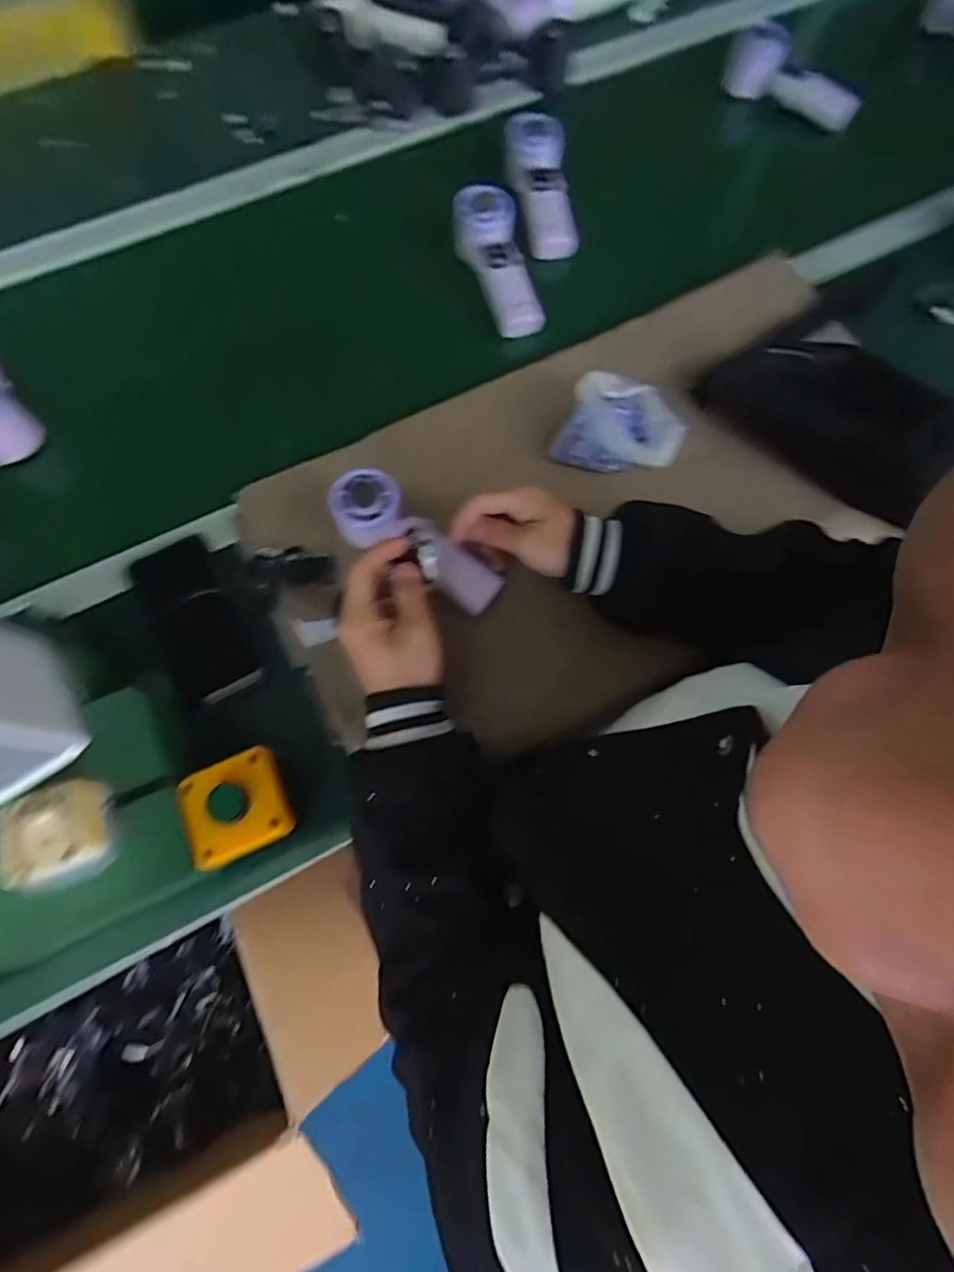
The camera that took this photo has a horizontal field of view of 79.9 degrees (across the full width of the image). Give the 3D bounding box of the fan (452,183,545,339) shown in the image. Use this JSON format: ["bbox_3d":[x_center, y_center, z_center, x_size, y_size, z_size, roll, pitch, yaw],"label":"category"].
[{"bbox_3d":[0.025,-0.416,0.642,0.061,0.050,0.164,-20,87,-7],"label":"fan"}]

